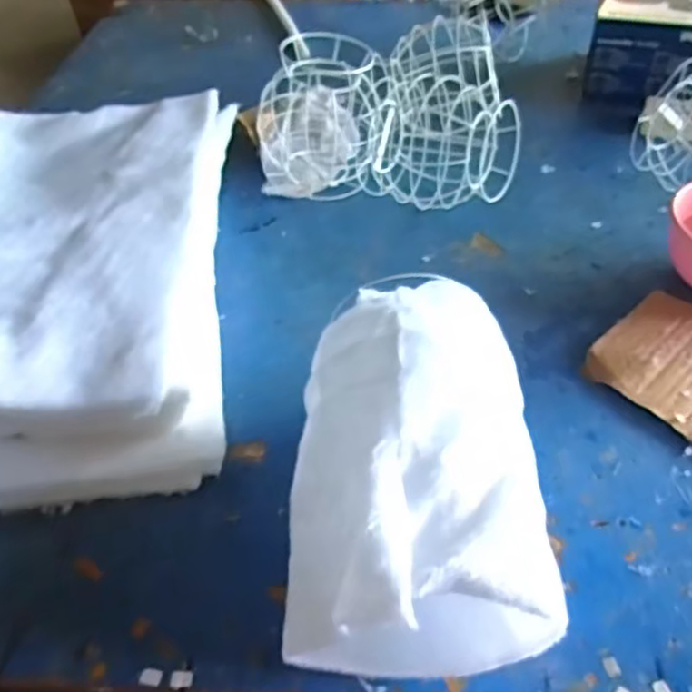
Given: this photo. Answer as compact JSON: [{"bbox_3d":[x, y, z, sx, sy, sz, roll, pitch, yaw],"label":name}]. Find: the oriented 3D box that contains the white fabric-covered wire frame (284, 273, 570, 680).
[{"bbox_3d":[0.039,0.075,0.408,0.142,0.145,0.221,-2,45,4],"label":"white fabric-covered wire frame"}]

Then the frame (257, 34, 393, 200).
[{"bbox_3d":[-0.027,-0.266,0.744,0.155,0.135,0.138,-7,45,0],"label":"frame"}]

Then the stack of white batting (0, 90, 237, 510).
[{"bbox_3d":[-0.244,-0.069,0.582,0.267,0.116,0.427,-5,45,1],"label":"stack of white batting"}]

